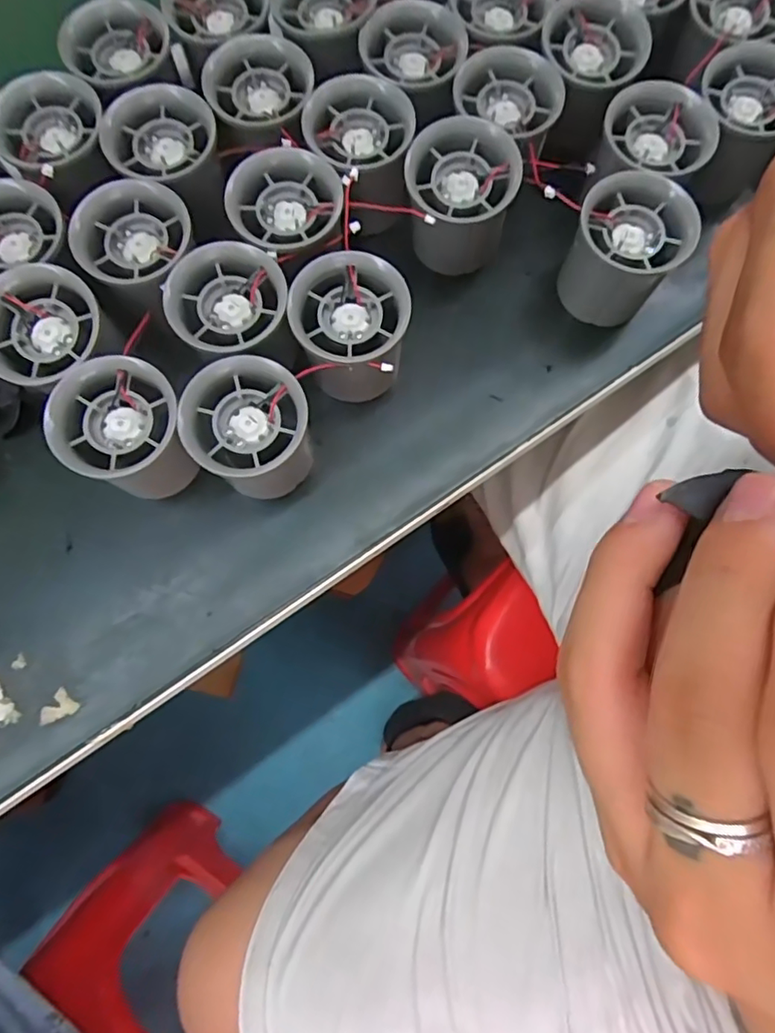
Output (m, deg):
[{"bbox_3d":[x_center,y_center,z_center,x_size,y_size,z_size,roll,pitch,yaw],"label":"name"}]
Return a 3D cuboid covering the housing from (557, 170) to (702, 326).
[{"bbox_3d":[0.123,-0.139,0.294,0.053,0.055,0.052,0,78,-1],"label":"housing"}]

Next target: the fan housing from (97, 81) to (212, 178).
[{"bbox_3d":[-0.113,-0.191,0.282,0.046,0.019,0.050,10,76,3],"label":"fan housing"}]

